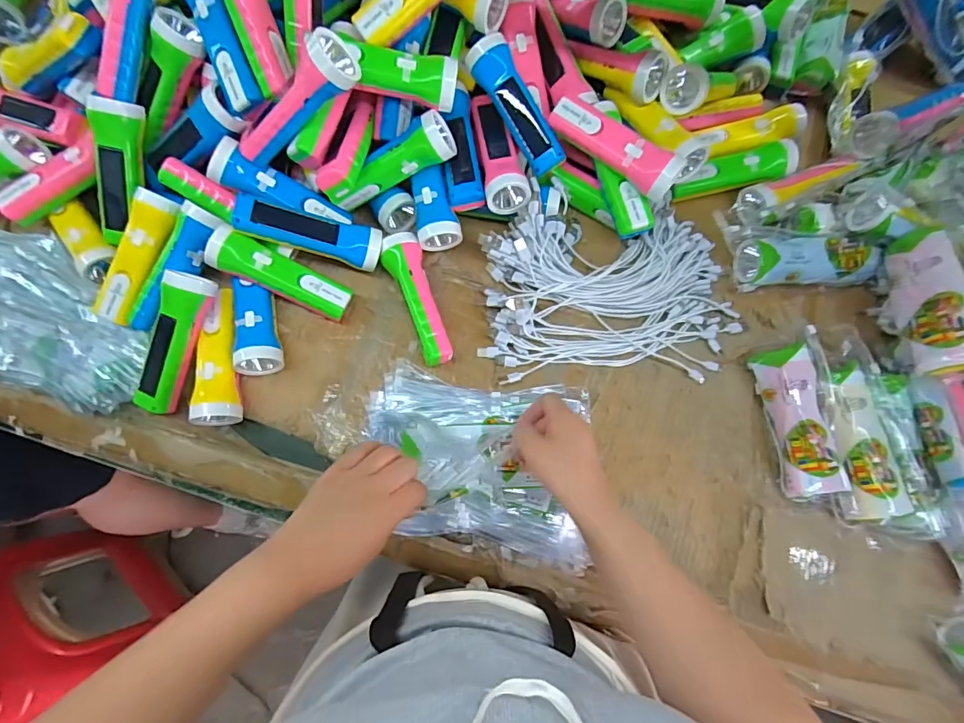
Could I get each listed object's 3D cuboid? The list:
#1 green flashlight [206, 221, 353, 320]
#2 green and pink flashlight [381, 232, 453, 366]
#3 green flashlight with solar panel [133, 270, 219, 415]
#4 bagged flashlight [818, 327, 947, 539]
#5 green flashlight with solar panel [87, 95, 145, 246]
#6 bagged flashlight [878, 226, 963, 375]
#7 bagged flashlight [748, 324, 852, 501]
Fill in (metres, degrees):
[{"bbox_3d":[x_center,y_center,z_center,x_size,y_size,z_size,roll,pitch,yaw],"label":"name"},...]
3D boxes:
[{"bbox_3d":[-0.237,-0.099,0.548,0.160,0.038,0.047,27,77,-16],"label":"green flashlight"},{"bbox_3d":[-0.079,-0.075,0.557,0.050,0.040,0.163,-20,78,-5],"label":"green and pink flashlight"},{"bbox_3d":[-0.352,-0.021,0.523,0.046,0.037,0.161,19,93,4],"label":"green flashlight with solar panel"},{"bbox_3d":[0.421,0.078,0.523,0.086,0.043,0.236,-10,77,-3],"label":"bagged flashlight"},{"bbox_3d":[-0.424,-0.217,0.533,0.048,0.041,0.157,19,108,3],"label":"green flashlight with solar panel"},{"bbox_3d":[0.483,-0.064,0.498,0.046,0.078,0.176,11,60,2],"label":"bagged flashlight"},{"bbox_3d":[0.362,0.061,0.526,0.067,0.046,0.180,-7,77,-2],"label":"bagged flashlight"}]

